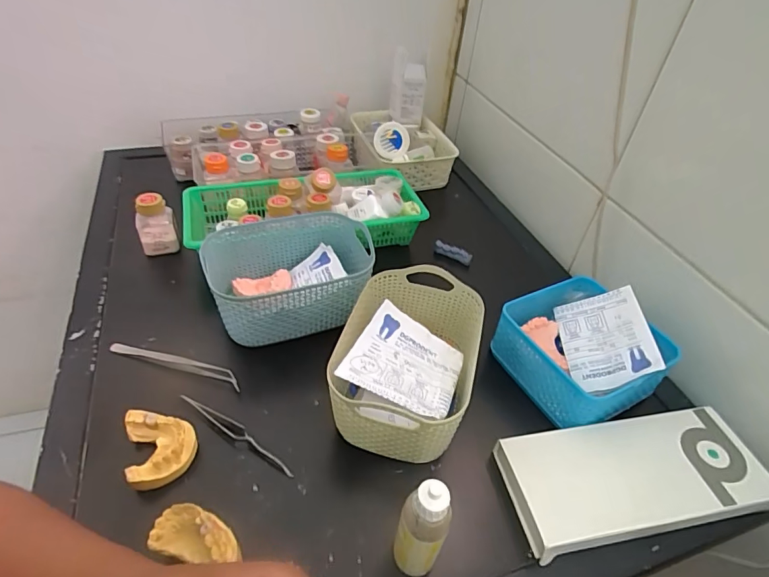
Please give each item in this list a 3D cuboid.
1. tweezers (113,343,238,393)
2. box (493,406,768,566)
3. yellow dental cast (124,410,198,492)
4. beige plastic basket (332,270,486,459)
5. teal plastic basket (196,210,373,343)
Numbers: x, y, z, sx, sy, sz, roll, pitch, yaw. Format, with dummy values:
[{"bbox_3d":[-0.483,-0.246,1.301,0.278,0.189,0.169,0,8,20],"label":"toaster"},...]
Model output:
[{"bbox_3d":[-0.208,0.073,0.450,0.139,0.018,0.011,14,43,9],"label":"tweezers"},{"bbox_3d":[0.211,0.157,0.386,0.212,0.021,0.090,-7,43,-10],"label":"box"},{"bbox_3d":[-0.187,0.133,0.382,0.051,0.030,0.063,-14,44,-17],"label":"yellow dental cast"},{"bbox_3d":[0.023,0.068,0.424,0.116,0.085,0.170,12,43,11],"label":"beige plastic basket"},{"bbox_3d":[-0.099,-0.010,0.503,0.166,0.083,0.123,-15,45,-19],"label":"teal plastic basket"}]

